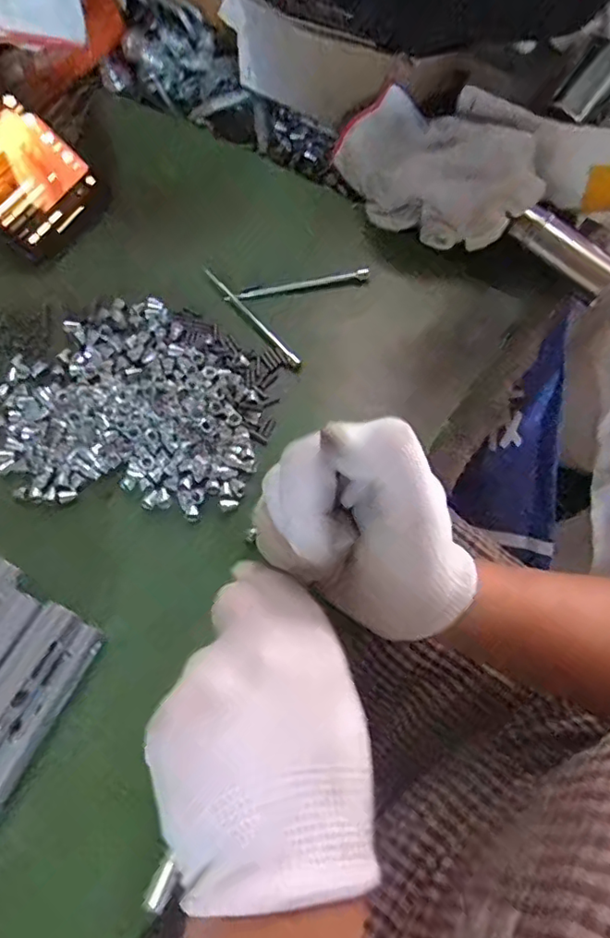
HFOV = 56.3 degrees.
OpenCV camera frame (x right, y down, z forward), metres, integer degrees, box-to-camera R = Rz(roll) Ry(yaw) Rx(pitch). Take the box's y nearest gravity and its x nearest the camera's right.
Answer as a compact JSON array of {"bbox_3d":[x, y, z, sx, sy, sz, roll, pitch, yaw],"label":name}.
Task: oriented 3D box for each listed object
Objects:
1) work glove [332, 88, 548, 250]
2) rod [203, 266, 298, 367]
[{"bbox_3d":[0.076,-0.179,0.348,0.127,0.057,0.061,26,72,7],"label":"work glove"},{"bbox_3d":[-0.033,-0.094,0.346,0.004,0.004,0.088,-39,76,-13],"label":"rod"}]

